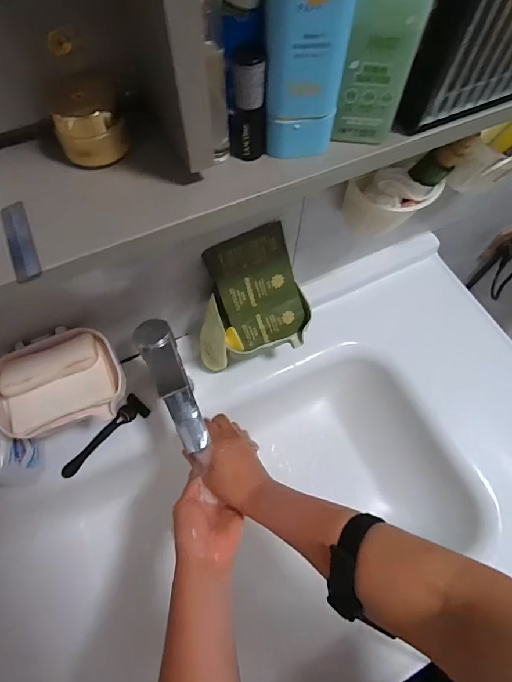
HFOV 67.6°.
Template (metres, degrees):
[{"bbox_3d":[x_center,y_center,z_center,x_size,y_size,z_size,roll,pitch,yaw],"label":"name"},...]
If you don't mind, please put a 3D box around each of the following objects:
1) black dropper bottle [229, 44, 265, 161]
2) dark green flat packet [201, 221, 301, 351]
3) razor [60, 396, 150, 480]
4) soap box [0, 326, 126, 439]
[{"bbox_3d":[-0.005,-0.137,0.225,0.022,0.057,0.017,0,64,-1],"label":"black dropper bottle"},{"bbox_3d":[0.005,-0.063,0.483,0.098,0.148,0.009,-25,33,-9],"label":"dark green flat packet"},{"bbox_3d":[-0.212,0.133,0.534,0.038,0.017,0.136,38,69,16],"label":"razor"},{"bbox_3d":[-0.215,0.045,0.418,0.132,0.053,0.102,-16,65,-9],"label":"soap box"}]

